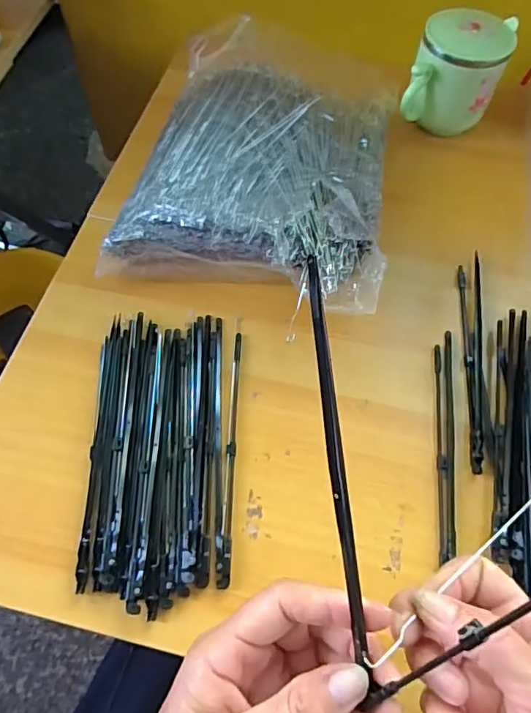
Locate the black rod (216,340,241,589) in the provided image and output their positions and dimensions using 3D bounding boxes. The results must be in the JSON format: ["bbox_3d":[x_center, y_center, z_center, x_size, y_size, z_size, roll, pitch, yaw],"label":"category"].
[{"bbox_3d":[-0.024,0.061,0.344,0.009,0.004,0.174,2,62,-2],"label":"black rod"}]

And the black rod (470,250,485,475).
[{"bbox_3d":[0.158,-0.003,0.379,0.008,0.004,0.184,11,62,3],"label":"black rod"}]

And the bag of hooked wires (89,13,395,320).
[{"bbox_3d":[0.006,-0.170,0.431,0.211,0.059,0.272,13,62,4],"label":"bag of hooked wires"}]

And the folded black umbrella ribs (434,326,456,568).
[{"bbox_3d":[0.125,0.055,0.351,0.012,0.004,0.162,8,62,1],"label":"folded black umbrella ribs"}]

